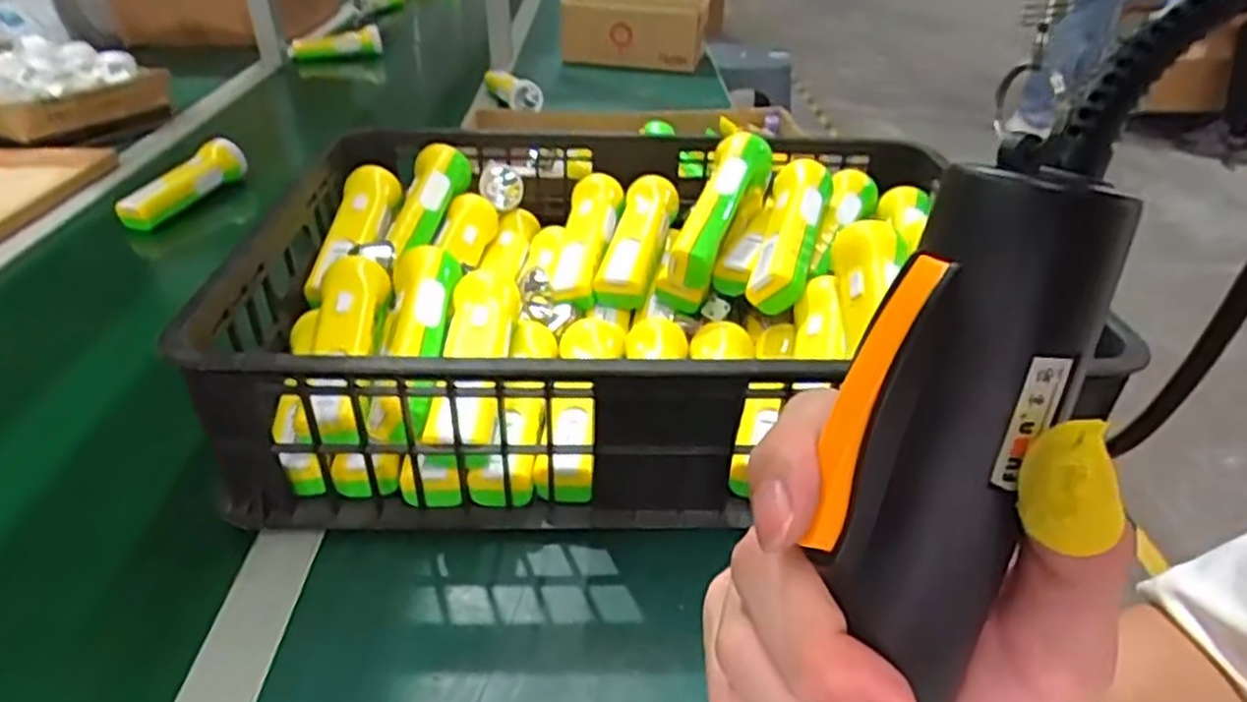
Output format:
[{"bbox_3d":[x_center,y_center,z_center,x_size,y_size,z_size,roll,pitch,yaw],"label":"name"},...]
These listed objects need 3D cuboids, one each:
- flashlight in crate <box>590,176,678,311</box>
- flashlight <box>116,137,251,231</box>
[{"bbox_3d":[0.012,-0.103,0.695,0.047,0.036,0.166,9,50,14],"label":"flashlight in crate"},{"bbox_3d":[-0.534,-0.205,0.916,0.054,0.048,0.150,10,36,16],"label":"flashlight"}]

